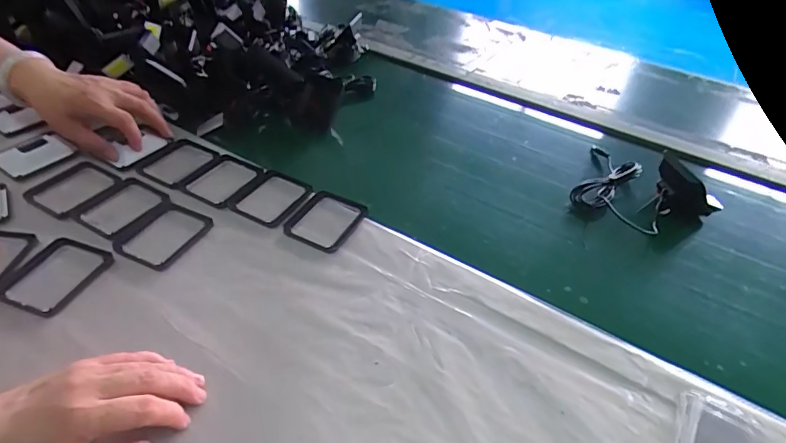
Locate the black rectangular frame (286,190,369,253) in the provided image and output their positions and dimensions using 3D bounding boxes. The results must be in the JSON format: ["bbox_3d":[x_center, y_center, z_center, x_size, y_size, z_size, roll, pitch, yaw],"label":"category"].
[{"bbox_3d":[-0.074,-0.003,0.538,0.068,0.008,0.087,27,47,15],"label":"black rectangular frame"}]

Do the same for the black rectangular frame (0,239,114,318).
[{"bbox_3d":[-0.317,0.049,0.447,0.075,0.007,0.080,14,41,9],"label":"black rectangular frame"}]

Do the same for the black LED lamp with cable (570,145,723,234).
[{"bbox_3d":[0.319,-0.048,0.621,0.178,0.057,0.171,3,41,-3],"label":"black LED lamp with cable"}]

